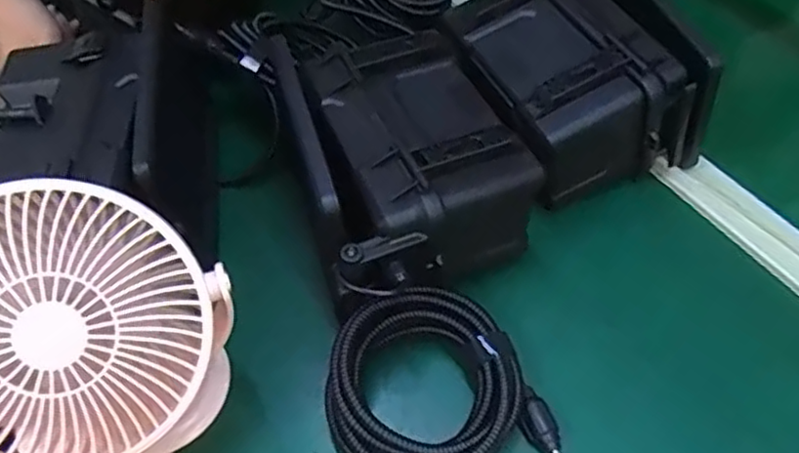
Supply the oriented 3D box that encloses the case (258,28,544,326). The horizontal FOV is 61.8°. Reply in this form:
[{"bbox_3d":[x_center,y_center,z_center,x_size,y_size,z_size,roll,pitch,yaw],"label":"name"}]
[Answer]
[{"bbox_3d":[0.002,-0.035,0.451,0.140,0.121,0.163,-19,53,-11],"label":"case"}]

